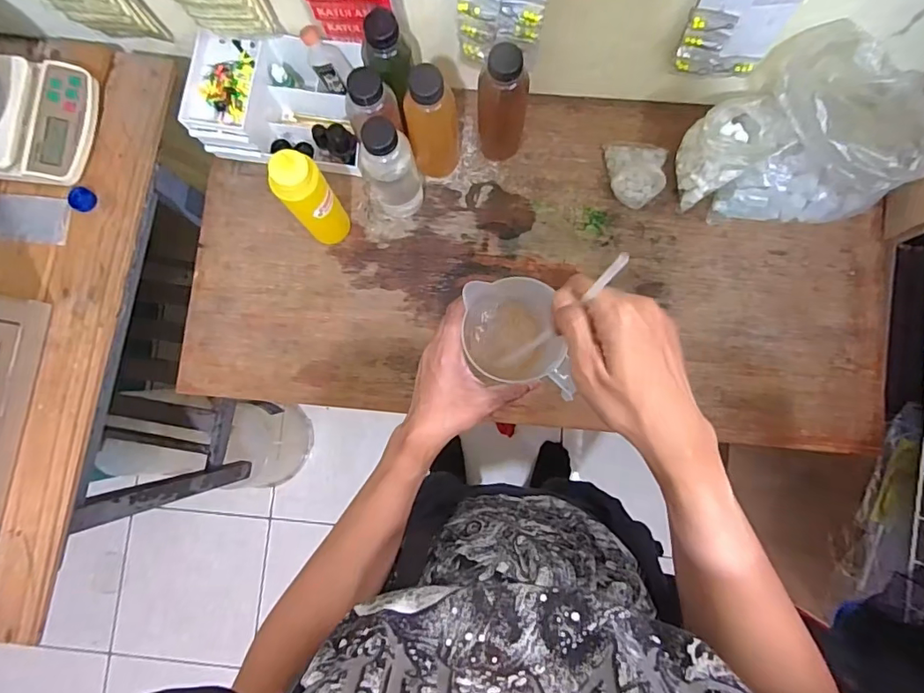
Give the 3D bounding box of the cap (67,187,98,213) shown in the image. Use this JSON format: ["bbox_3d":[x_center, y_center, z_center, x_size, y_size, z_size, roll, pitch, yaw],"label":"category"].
[{"bbox_3d":[-0.507,-0.197,0.688,0.032,0.009,0.032,0,83,0],"label":"cap"}]

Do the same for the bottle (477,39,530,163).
[{"bbox_3d":[0.053,-0.313,0.685,0.062,0.187,0.068,11,84,3],"label":"bottle"}]

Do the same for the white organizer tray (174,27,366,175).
[{"bbox_3d":[-0.262,-0.349,0.739,0.218,0.108,0.154,6,83,1],"label":"white organizer tray"}]

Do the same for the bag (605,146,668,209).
[{"bbox_3d":[0.251,-0.250,0.745,0.086,0.038,0.096,6,83,1],"label":"bag"}]

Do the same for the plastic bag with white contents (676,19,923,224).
[{"bbox_3d":[0.439,-0.257,0.656,0.210,0.219,0.233,-43,85,-5],"label":"plastic bag with white contents"}]

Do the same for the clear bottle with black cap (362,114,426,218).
[{"bbox_3d":[-0.091,-0.229,0.679,0.068,0.186,0.056,-18,83,-2],"label":"clear bottle with black cap"}]

